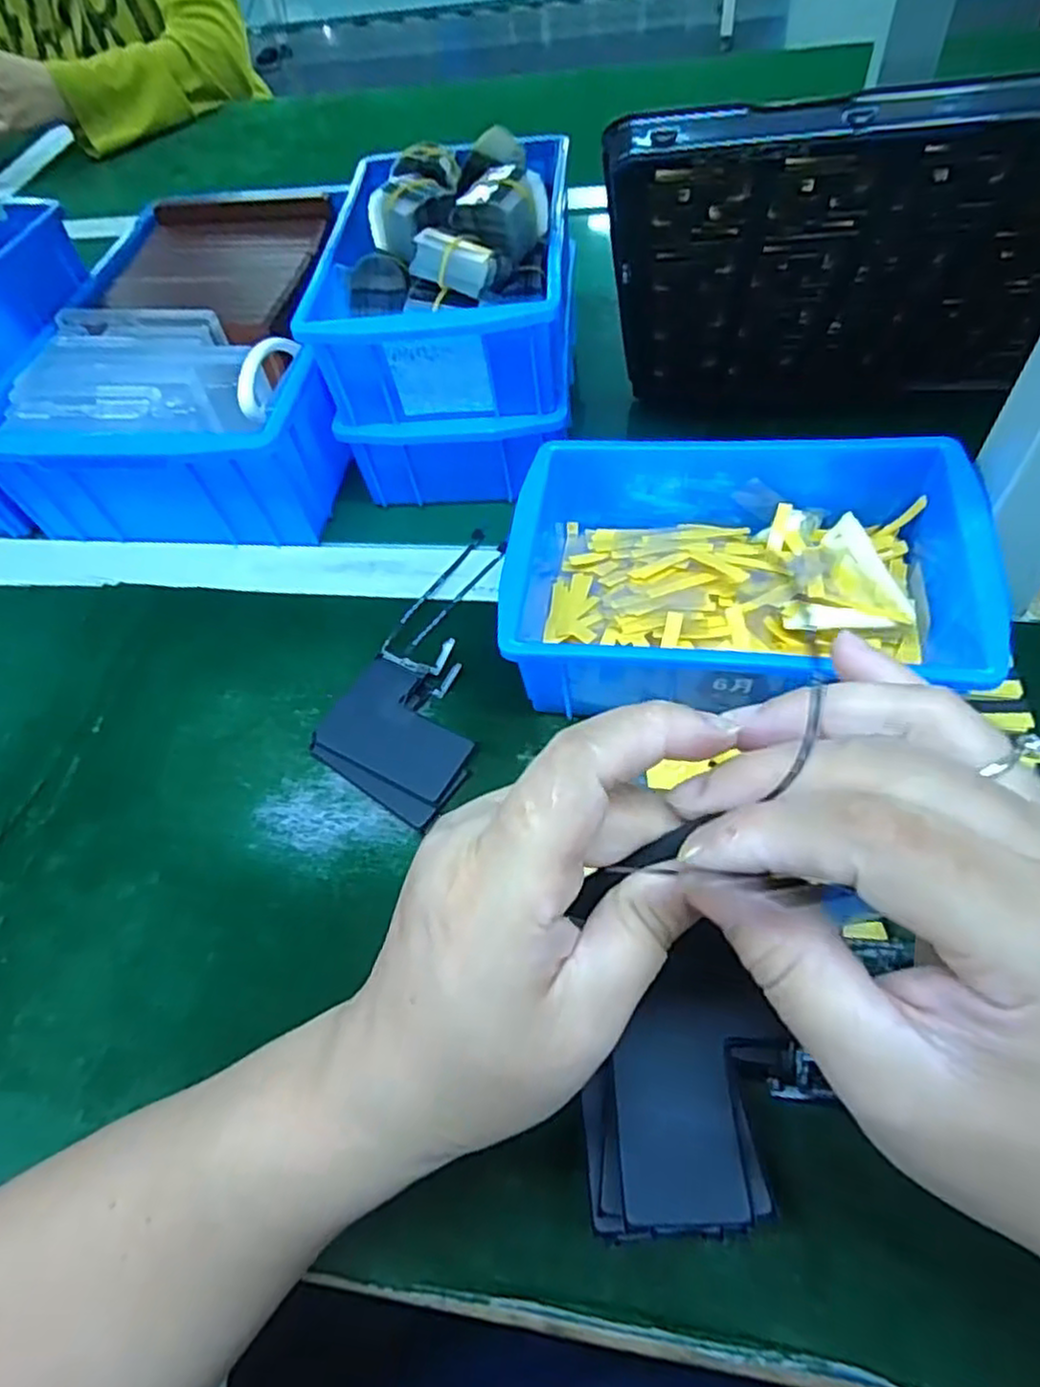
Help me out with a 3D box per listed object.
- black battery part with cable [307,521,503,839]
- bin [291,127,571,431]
[{"bbox_3d":[-0.034,-0.018,0.373,0.077,0.014,0.167,22,63,20],"label":"black battery part with cable"},{"bbox_3d":[-0.041,-0.236,0.411,0.133,0.092,0.181,-1,58,7],"label":"bin"}]

